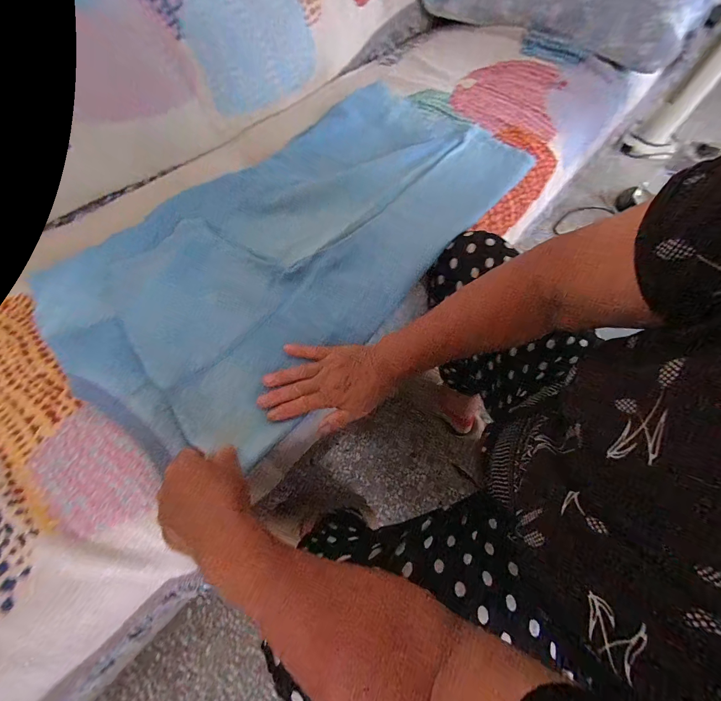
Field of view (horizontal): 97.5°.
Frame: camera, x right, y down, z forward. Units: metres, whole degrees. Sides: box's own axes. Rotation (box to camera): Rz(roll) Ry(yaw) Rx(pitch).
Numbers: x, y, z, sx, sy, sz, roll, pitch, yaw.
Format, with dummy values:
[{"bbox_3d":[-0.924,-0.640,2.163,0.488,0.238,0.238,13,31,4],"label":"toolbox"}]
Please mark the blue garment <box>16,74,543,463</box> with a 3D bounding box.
[{"bbox_3d":[-0.074,-0.209,0.521,0.391,0.063,0.758,35,67,18],"label":"blue garment"}]

